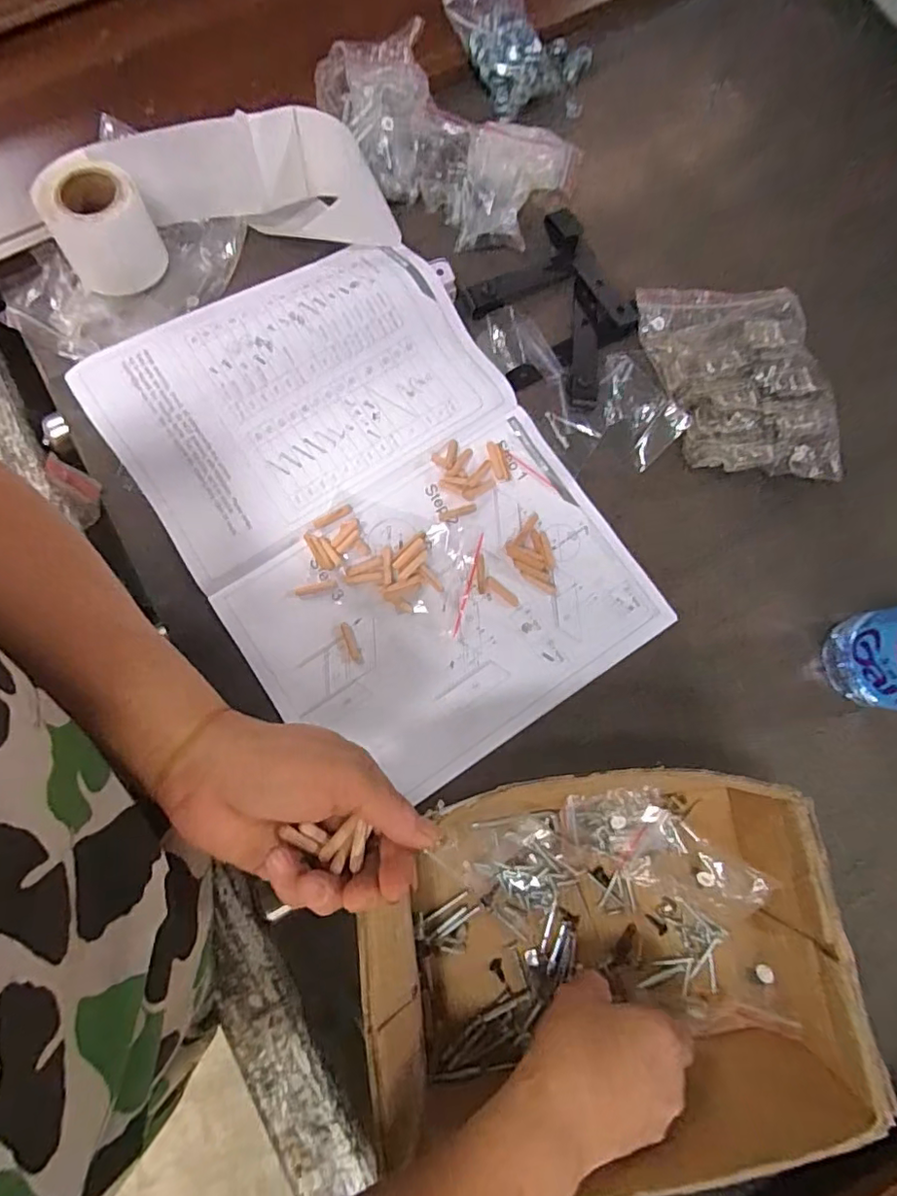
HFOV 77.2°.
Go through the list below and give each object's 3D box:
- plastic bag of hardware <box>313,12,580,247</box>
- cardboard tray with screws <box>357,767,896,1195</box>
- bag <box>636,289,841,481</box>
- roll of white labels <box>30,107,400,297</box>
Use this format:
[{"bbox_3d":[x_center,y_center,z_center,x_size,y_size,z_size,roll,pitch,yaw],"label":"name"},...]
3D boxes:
[{"bbox_3d":[-0.007,-0.384,0.467,0.213,0.035,0.129,32,80,4],"label":"plastic bag of hardware"},{"bbox_3d":[0.086,0.214,0.339,0.260,0.089,0.193,-8,75,-4],"label":"cardboard tray with screws"},{"bbox_3d":[0.228,-0.175,0.445,0.138,0.038,0.170,-3,80,-3],"label":"bag"},{"bbox_3d":[-0.176,-0.309,0.435,0.247,0.052,0.106,-20,81,-7],"label":"roll of white labels"}]

